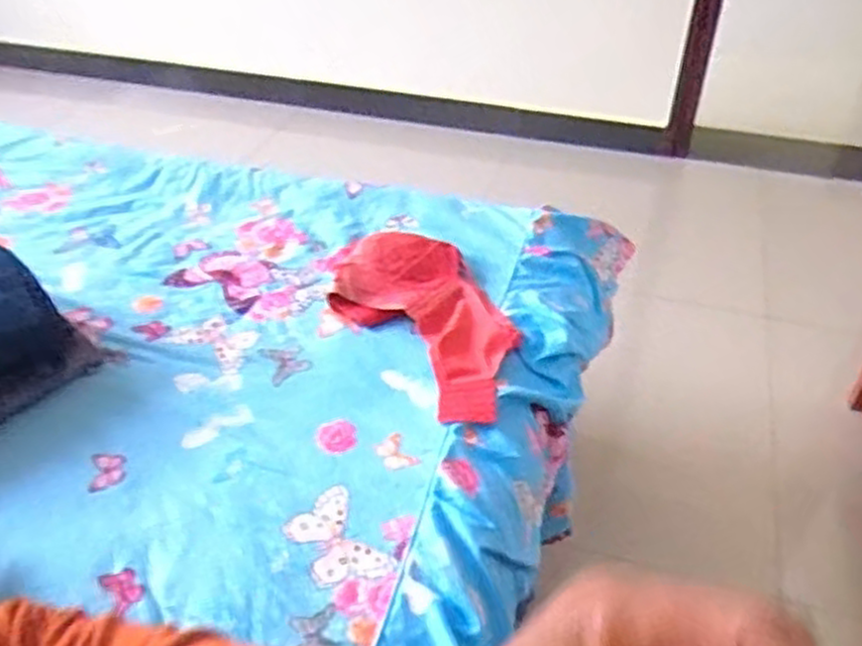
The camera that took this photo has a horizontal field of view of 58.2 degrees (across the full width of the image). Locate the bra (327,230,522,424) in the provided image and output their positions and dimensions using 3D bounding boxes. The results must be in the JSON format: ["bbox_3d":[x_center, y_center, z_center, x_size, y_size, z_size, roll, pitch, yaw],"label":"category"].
[{"bbox_3d":[-0.002,-0.014,1.065,0.201,0.041,0.388,-18,43,-21],"label":"bra"}]

